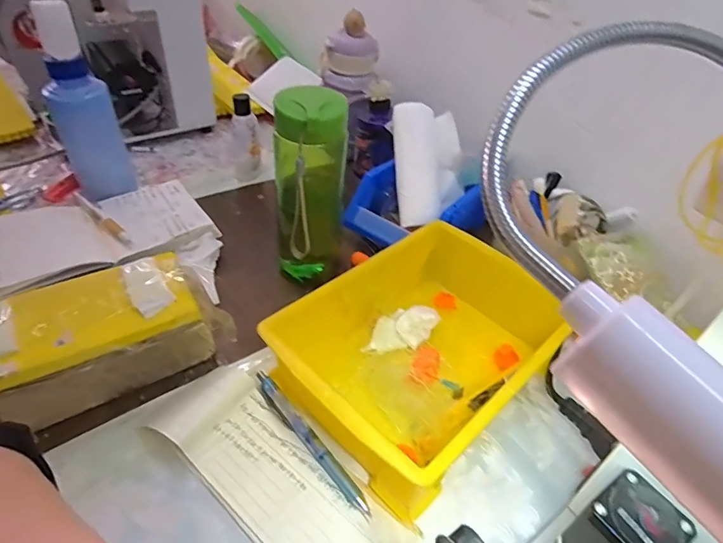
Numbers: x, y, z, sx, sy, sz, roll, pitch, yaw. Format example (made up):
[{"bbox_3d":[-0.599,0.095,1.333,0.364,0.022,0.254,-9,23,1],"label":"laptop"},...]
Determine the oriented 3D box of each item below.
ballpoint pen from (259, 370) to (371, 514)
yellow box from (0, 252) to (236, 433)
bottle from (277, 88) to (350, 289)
[{"bbox_3d":[-0.043,0.131,0.372,0.014,0.014,0.141,-27,50,-31],"label":"ballpoint pen"},{"bbox_3d":[-0.209,0.057,0.384,0.183,0.092,0.078,-23,48,-28],"label":"yellow box"},{"bbox_3d":[-0.050,-0.062,0.467,0.065,0.216,0.054,-4,42,-11],"label":"bottle"}]

